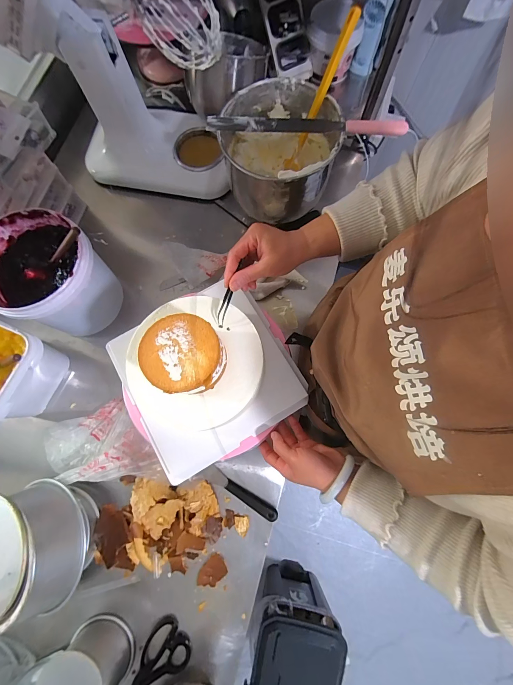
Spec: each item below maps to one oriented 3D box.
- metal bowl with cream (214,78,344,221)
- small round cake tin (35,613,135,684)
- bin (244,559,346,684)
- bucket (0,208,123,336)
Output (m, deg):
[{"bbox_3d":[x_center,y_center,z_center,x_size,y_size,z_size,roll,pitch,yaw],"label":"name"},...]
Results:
[{"bbox_3d":[0.044,-0.375,0.601,0.216,0.151,0.208,0,76,1],"label":"metal bowl with cream"},{"bbox_3d":[-0.271,0.524,0.464,0.110,0.097,0.099,34,79,9],"label":"small round cake tin"},{"bbox_3d":[0.124,0.953,0.996,0.258,0.378,0.254,11,76,4],"label":"bin"},{"bbox_3d":[-0.397,-0.125,0.580,0.192,0.166,0.184,0,76,1],"label":"bucket"}]

